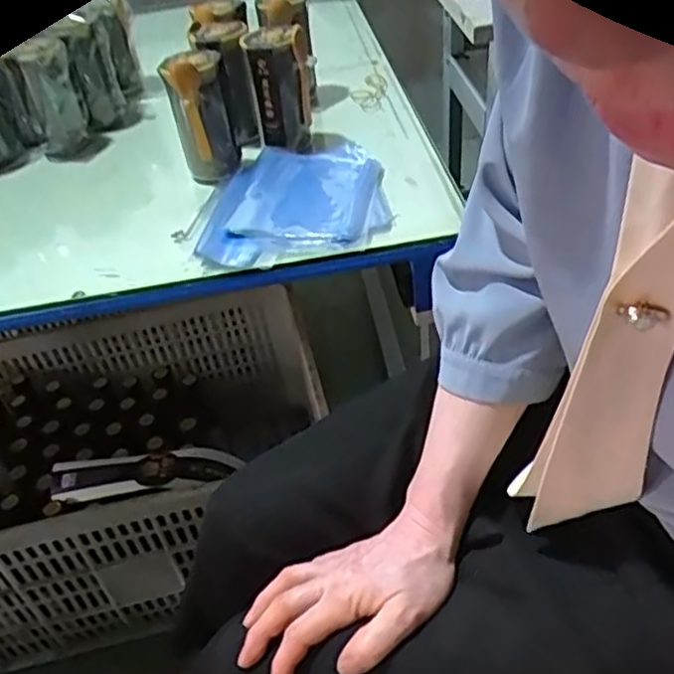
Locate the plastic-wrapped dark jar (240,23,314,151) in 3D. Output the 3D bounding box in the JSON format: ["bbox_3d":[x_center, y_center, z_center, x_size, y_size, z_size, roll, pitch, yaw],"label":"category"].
[{"bbox_3d":[-0.066,-0.291,0.822,0.072,0.132,0.055,-7,40,1],"label":"plastic-wrapped dark jar"}]

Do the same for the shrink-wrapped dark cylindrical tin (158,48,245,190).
[{"bbox_3d":[-0.153,-0.250,0.789,0.062,0.133,0.078,-11,40,-3],"label":"shrink-wrapped dark cylindrical tin"}]

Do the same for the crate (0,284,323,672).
[{"bbox_3d":[-0.331,0.212,1.125,0.613,0.285,0.425,-13,40,-6],"label":"crate"}]

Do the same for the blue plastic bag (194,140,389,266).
[{"bbox_3d":[-0.044,-0.148,0.750,0.194,0.022,0.211,-3,40,6],"label":"blue plastic bag"}]

